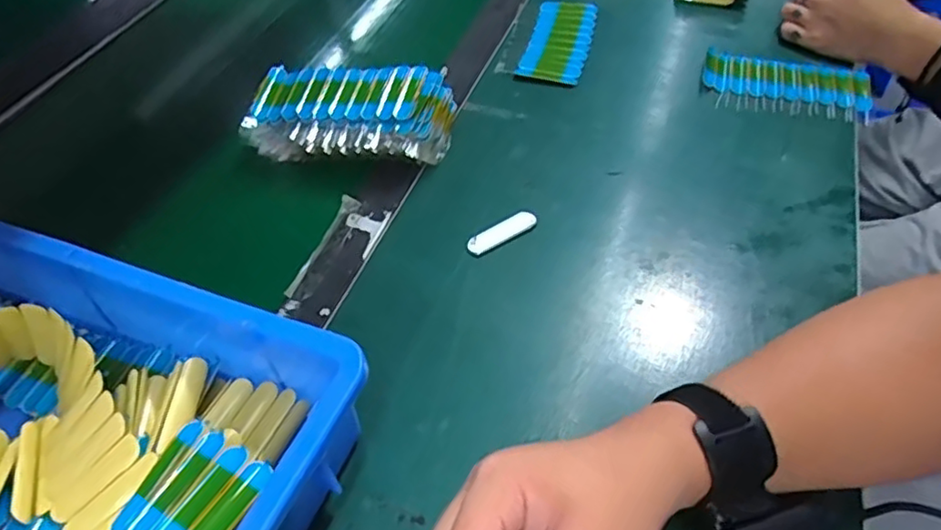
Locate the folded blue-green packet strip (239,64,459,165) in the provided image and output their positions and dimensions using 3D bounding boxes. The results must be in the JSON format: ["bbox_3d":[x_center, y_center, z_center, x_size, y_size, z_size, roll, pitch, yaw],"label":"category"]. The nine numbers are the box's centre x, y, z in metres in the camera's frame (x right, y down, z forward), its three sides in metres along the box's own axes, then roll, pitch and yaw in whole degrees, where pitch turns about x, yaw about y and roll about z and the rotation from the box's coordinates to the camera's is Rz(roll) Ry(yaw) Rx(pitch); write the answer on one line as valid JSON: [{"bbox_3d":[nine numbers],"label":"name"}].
[{"bbox_3d":[-0.109,-0.134,0.553,0.178,0.059,0.095,7,51,10],"label":"folded blue-green packet strip"}]

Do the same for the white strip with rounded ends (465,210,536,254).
[{"bbox_3d":[0.025,-0.027,0.490,0.058,0.010,0.015,-27,53,-17],"label":"white strip with rounded ends"}]

